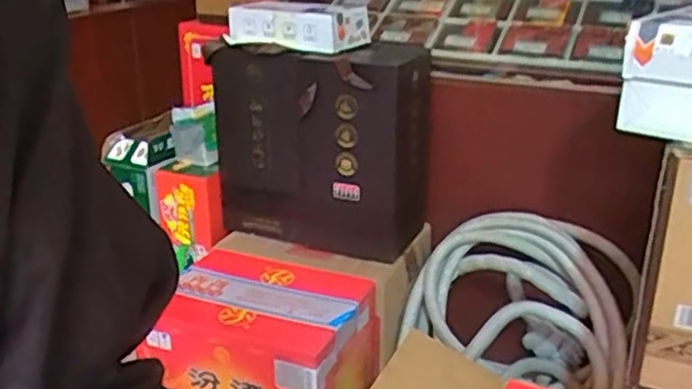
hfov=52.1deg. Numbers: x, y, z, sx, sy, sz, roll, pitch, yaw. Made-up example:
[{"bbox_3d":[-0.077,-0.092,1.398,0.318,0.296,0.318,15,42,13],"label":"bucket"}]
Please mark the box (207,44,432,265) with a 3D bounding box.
[{"bbox_3d":[-0.041,-0.085,1.310,0.384,0.365,0.180,11,24,25],"label":"box"}]

